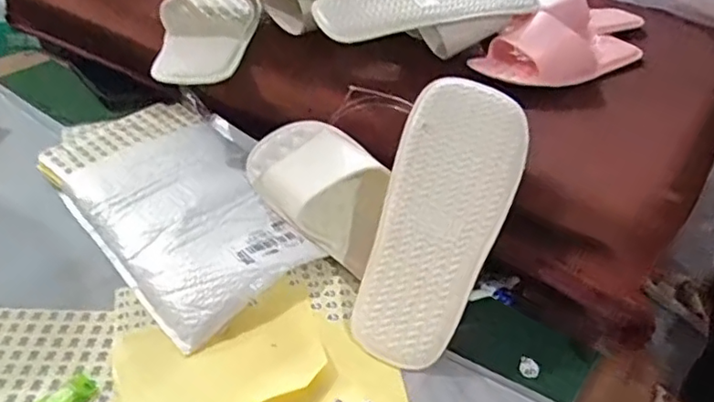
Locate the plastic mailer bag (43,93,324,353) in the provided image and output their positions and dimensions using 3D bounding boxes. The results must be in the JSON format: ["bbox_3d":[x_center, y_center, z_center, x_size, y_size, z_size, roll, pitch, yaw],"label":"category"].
[{"bbox_3d":[-0.181,-0.007,0.647,0.201,0.033,0.338,-28,48,-33],"label":"plastic mailer bag"}]

